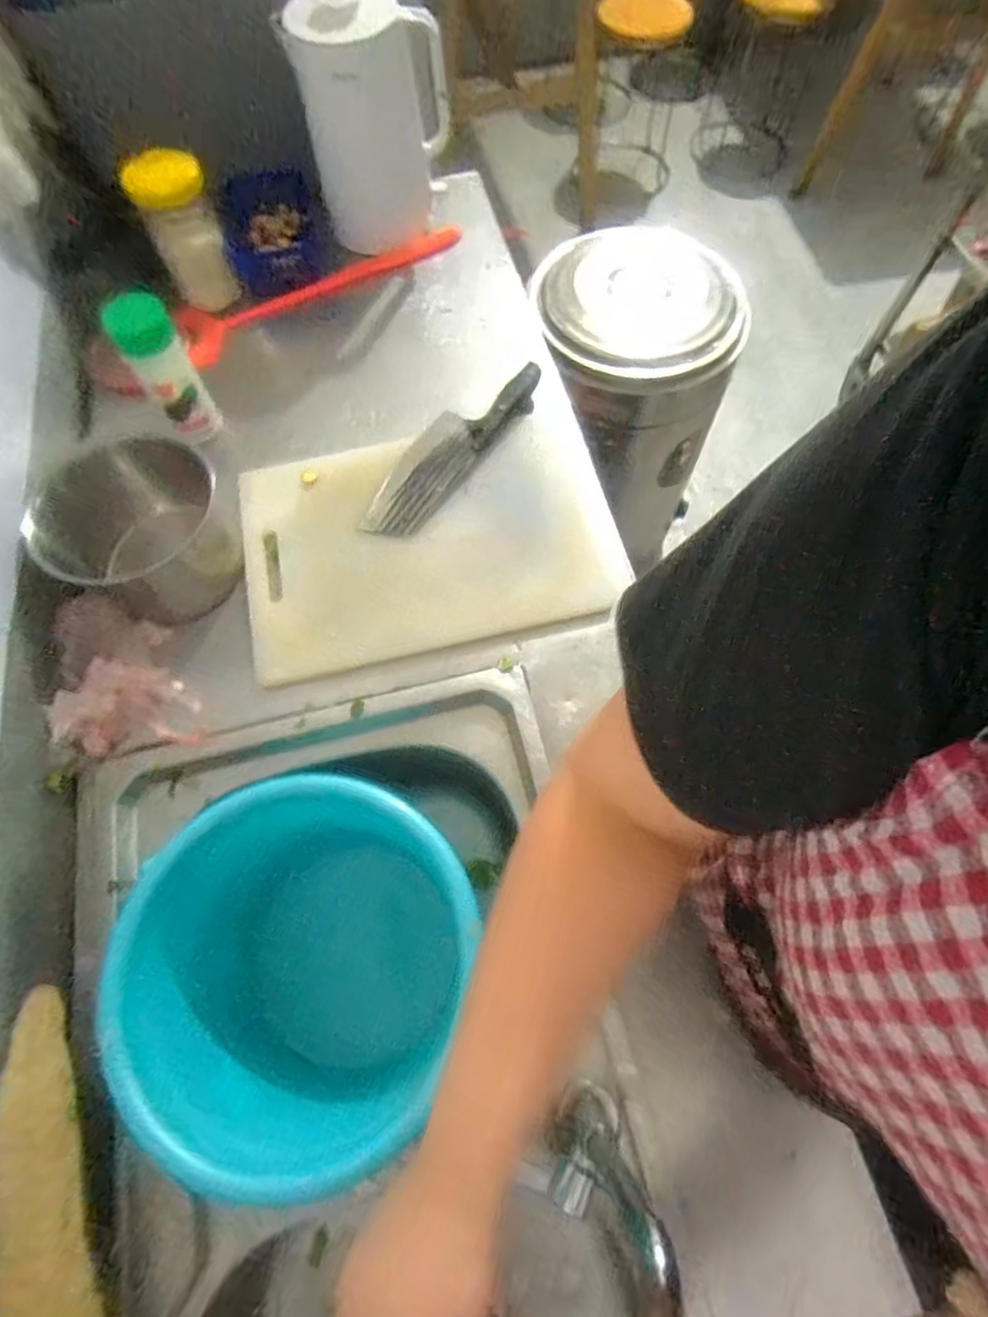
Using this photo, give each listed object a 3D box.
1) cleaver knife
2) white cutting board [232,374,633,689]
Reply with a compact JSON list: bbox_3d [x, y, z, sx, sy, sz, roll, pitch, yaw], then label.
[{"bbox_3d":[-0.049,-0.258,0.725,0.080,0.033,0.297,33,70,14],"label":"cleaver knife"},{"bbox_3d":[-0.077,-0.149,0.694,0.401,0.025,0.301,-11,66,-5],"label":"white cutting board"}]

